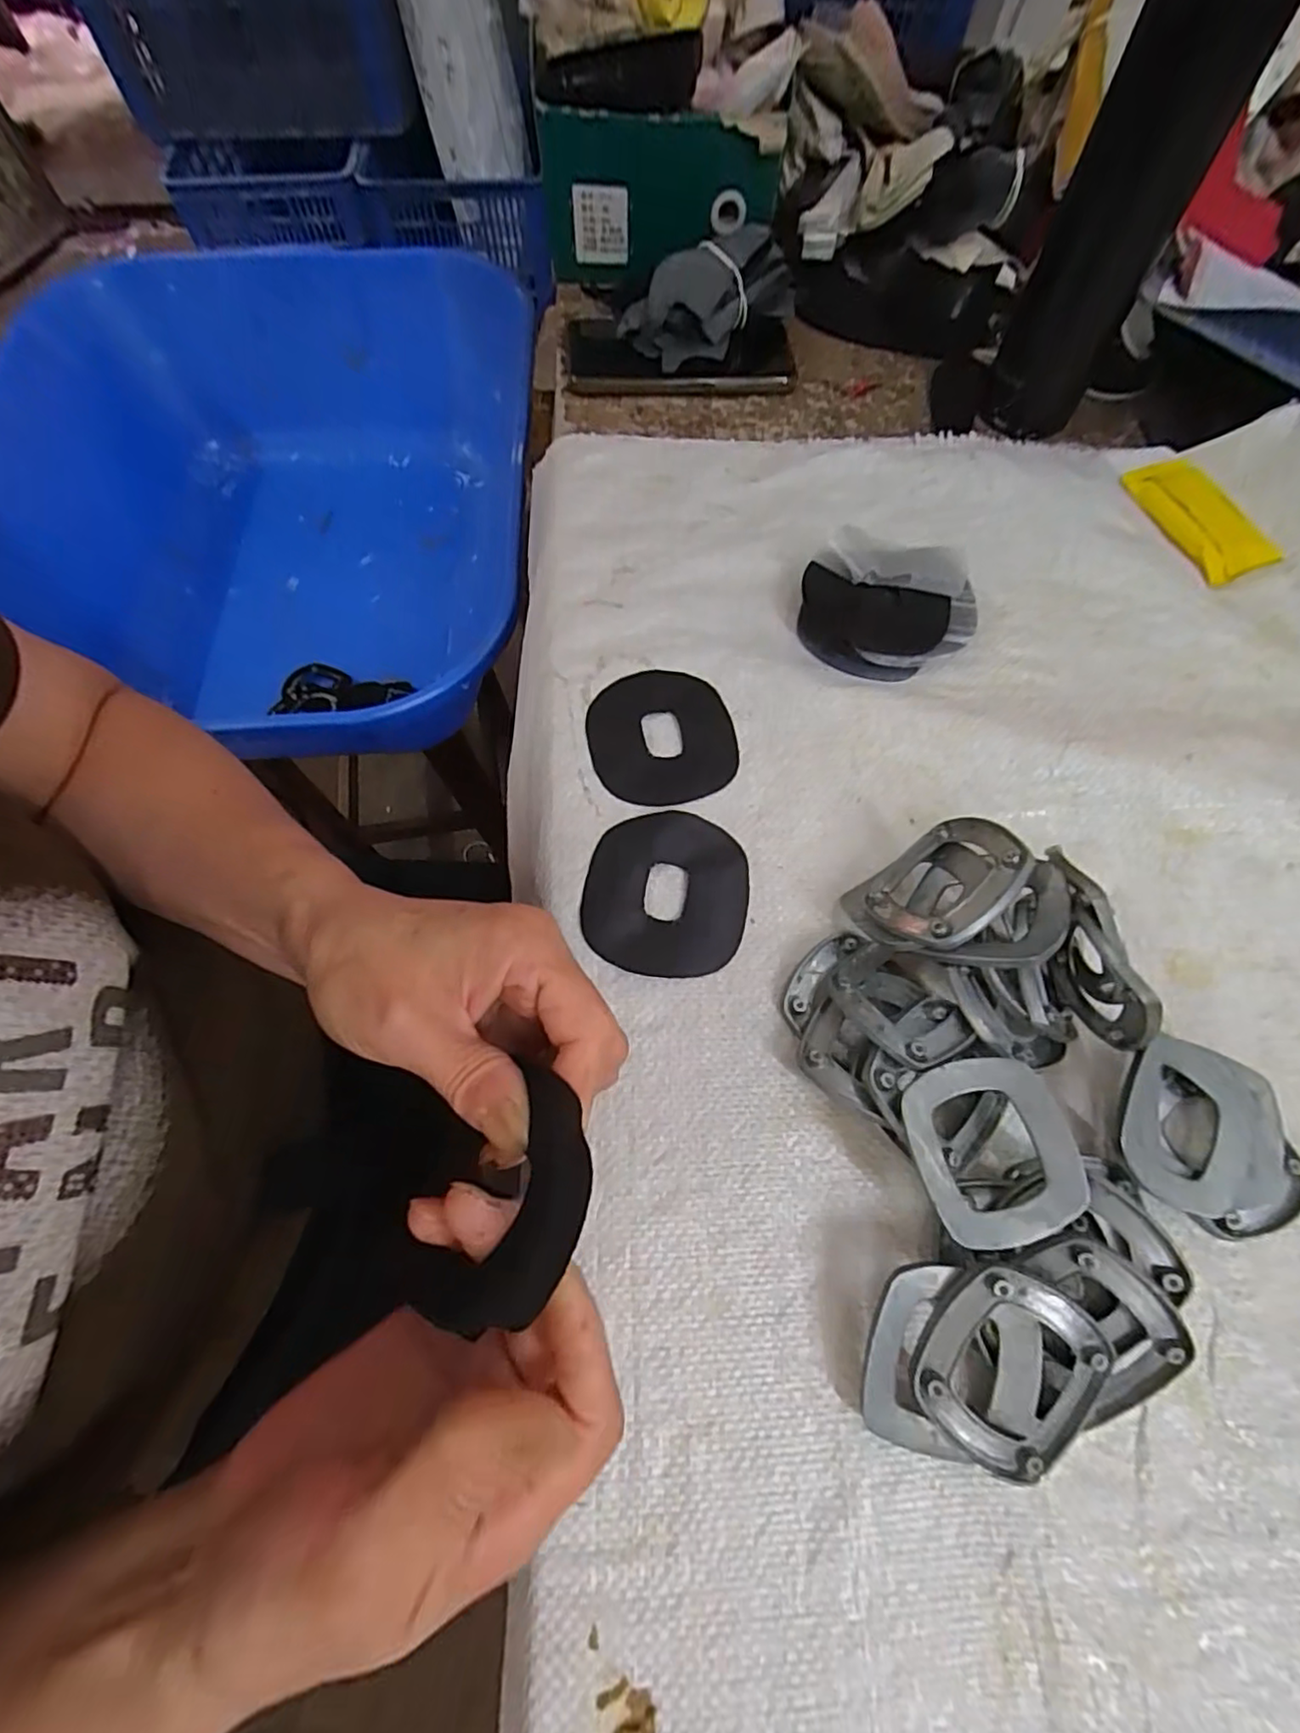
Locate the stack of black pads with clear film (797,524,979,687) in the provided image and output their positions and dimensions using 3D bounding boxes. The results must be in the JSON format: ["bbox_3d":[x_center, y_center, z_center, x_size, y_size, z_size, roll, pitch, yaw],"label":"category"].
[{"bbox_3d":[0.136,-0.147,0.369,0.094,0.026,0.081,7,66,2],"label":"stack of black pads with clear film"}]

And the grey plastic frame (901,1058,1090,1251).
[{"bbox_3d":[0.126,0.102,0.237,0.056,0.007,0.060,-10,66,-6],"label":"grey plastic frame"}]

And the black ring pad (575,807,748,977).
[{"bbox_3d":[0.008,0.012,0.309,0.075,0.005,0.080,7,66,2],"label":"black ring pad"}]

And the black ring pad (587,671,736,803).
[{"bbox_3d":[0.006,-0.070,0.344,0.076,0.004,0.080,-10,66,-6],"label":"black ring pad"}]

